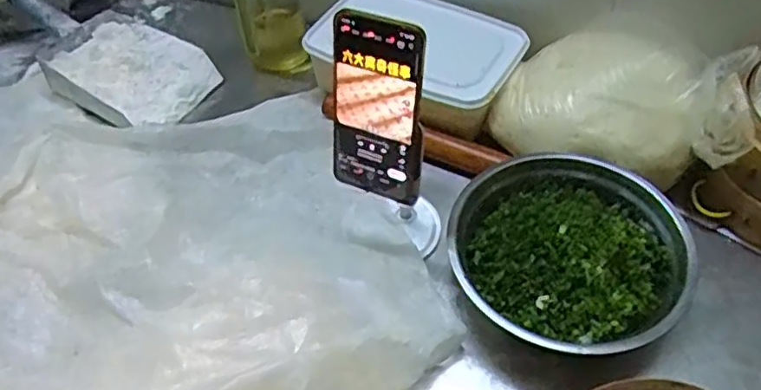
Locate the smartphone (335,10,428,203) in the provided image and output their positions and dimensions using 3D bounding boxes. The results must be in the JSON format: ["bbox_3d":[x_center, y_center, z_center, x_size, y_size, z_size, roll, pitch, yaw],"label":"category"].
[{"bbox_3d":[-0.004,-0.068,0.528,0.080,0.163,0.008,16,39,18],"label":"smartphone"}]

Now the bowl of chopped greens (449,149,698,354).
[{"bbox_3d":[0.172,0.056,0.586,0.204,0.066,0.199,-2,51,2],"label":"bowl of chopped greens"}]

